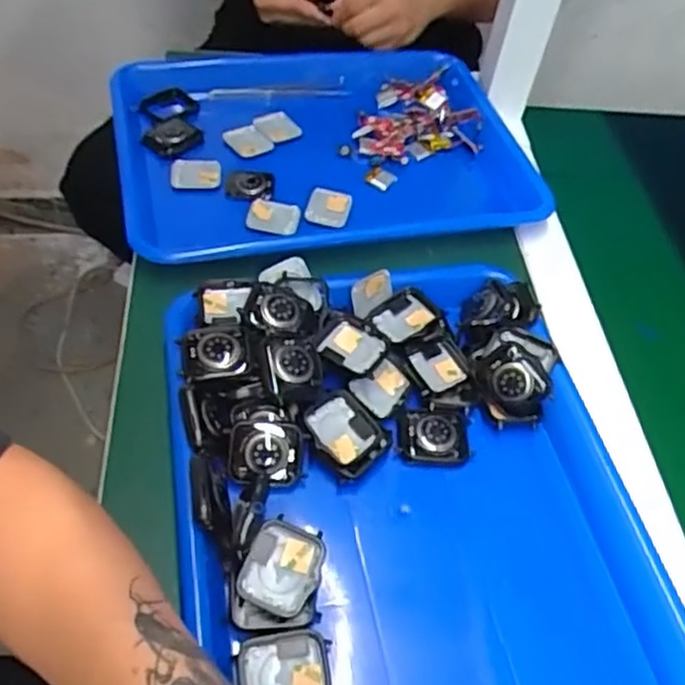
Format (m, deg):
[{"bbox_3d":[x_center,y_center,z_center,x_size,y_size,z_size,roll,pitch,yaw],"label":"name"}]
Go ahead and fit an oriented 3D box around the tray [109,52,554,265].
[{"bbox_3d":[-0.019,-0.178,0.616,0.349,0.035,0.274,-8,53,-12],"label":"tray"}]

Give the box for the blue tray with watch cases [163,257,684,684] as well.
[{"bbox_3d":[0.041,0.092,0.400,0.263,0.054,0.331,-6,53,-10],"label":"blue tray with watch cases"}]

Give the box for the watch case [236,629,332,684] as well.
[{"bbox_3d":[-0.028,0.162,0.338,0.045,0.012,0.036,-2,52,-7],"label":"watch case"}]

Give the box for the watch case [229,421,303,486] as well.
[{"bbox_3d":[-0.044,0.064,0.404,0.041,0.011,0.036,-1,81,-11],"label":"watch case"}]

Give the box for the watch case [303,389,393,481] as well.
[{"bbox_3d":[0.003,0.056,0.424,0.041,0.012,0.049,-33,71,-33],"label":"watch case"}]

